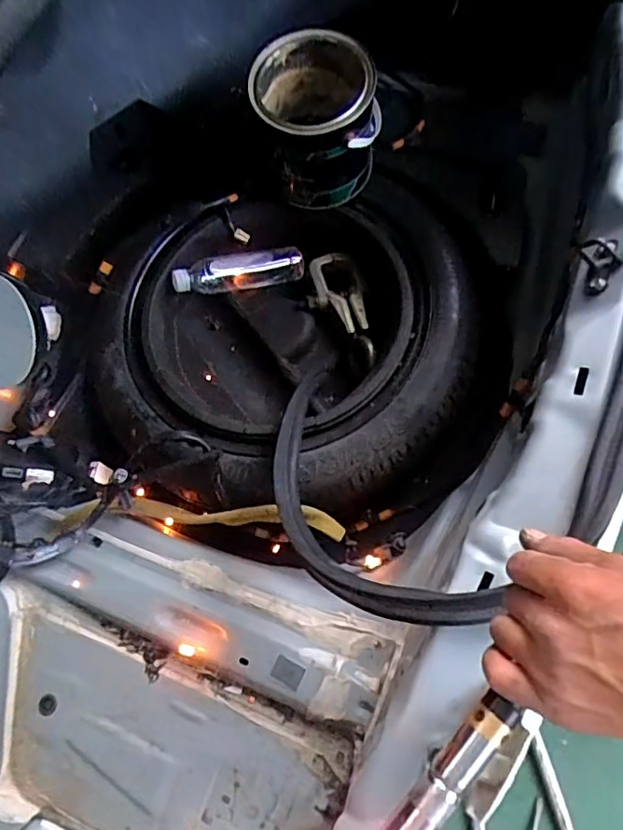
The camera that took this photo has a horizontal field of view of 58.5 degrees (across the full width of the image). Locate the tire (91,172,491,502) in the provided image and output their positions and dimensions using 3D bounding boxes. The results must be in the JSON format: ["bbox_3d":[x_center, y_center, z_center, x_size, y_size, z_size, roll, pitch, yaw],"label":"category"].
[{"bbox_3d":[-0.058,-0.127,0.799,0.531,0.150,0.495,-3,70,7],"label":"tire"}]

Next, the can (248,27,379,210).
[{"bbox_3d":[0.012,-0.410,0.802,0.164,0.178,0.177,-1,71,8],"label":"can"}]

